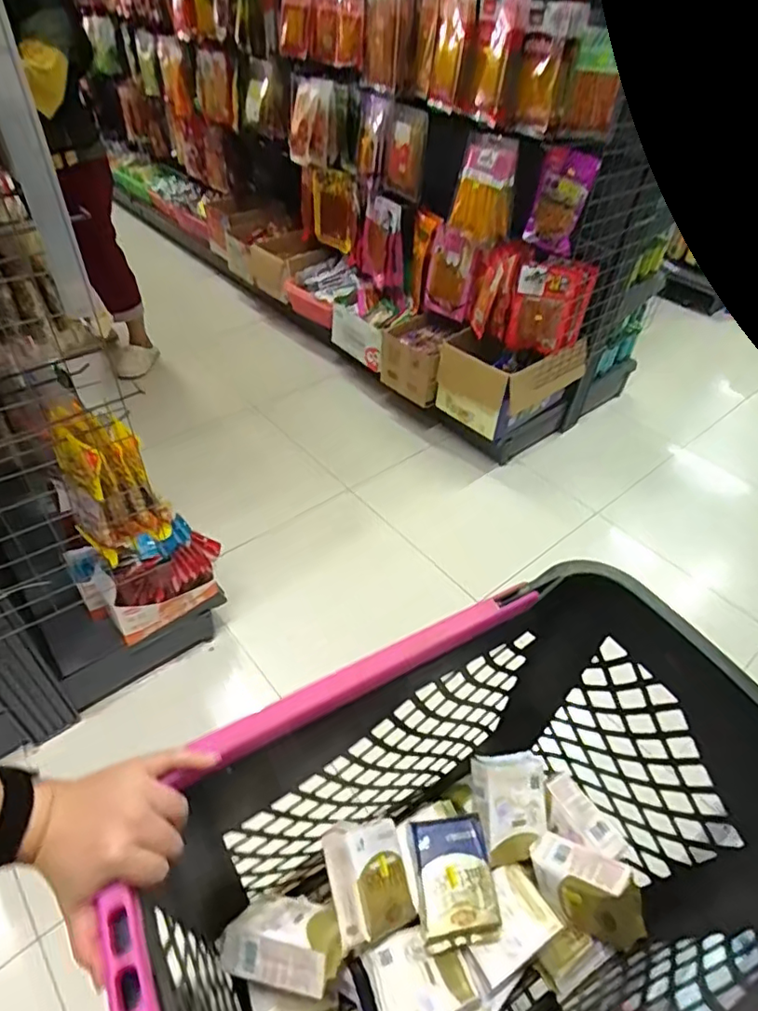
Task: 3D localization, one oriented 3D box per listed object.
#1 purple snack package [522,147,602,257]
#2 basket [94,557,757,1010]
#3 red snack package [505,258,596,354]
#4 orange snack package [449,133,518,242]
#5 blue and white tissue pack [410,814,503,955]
[{"bbox_3d":[0.503,-0.852,1.584,0.024,0.259,0.154,-31,61,-31],"label":"purple snack package"},{"bbox_3d":[0.103,0.401,0.561,0.553,0.458,0.380,-20,45,-23],"label":"basket"},{"bbox_3d":[0.533,-0.618,1.769,0.226,0.283,0.057,8,41,8],"label":"red snack package"},{"bbox_3d":[0.313,-0.949,1.704,0.193,0.279,0.029,23,51,24],"label":"orange snack package"},{"bbox_3d":[0.090,0.446,0.673,0.089,0.031,0.128,-5,56,-9],"label":"blue and white tissue pack"}]

